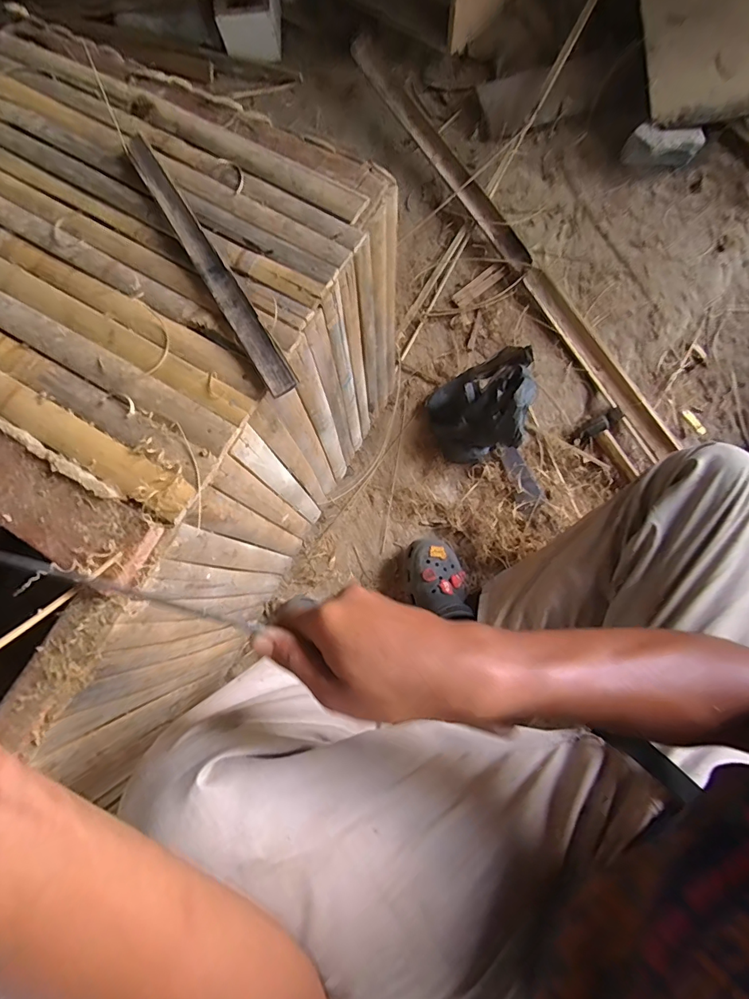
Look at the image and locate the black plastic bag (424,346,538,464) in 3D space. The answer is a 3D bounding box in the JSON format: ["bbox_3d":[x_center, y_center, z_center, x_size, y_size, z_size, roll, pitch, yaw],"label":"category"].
[{"bbox_3d":[0.200,-0.163,0.745,0.202,0.127,0.165,-25,77,-5],"label":"black plastic bag"}]

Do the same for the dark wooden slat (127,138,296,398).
[{"bbox_3d":[-0.141,-0.202,0.371,0.023,0.011,0.274,-31,79,-5],"label":"dark wooden slat"}]

